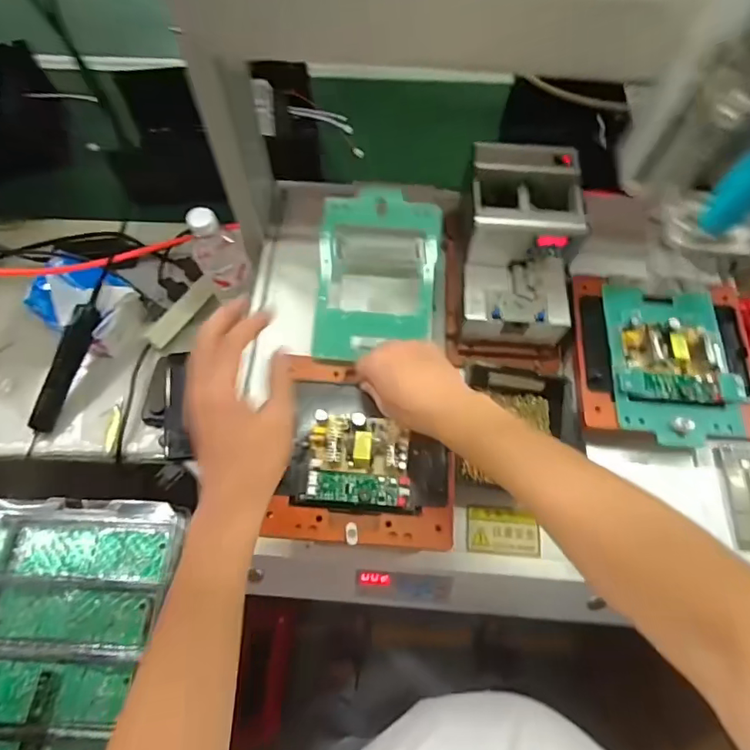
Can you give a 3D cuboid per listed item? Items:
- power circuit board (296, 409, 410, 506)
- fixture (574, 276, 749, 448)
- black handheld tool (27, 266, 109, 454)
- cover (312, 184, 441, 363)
[{"bbox_3d":[-0.019,0.084,0.526,0.107,0.031,0.089,1,67,-1],"label":"power circuit board"},{"bbox_3d":[0.334,-0.023,0.583,0.194,0.035,0.199,6,67,1],"label":"fixture"},{"bbox_3d":[-0.465,-0.018,0.777,0.030,0.034,0.280,22,90,7],"label":"black handheld tool"},{"bbox_3d":[0.004,-0.118,0.586,0.138,0.019,0.201,0,82,5],"label":"cover"}]

